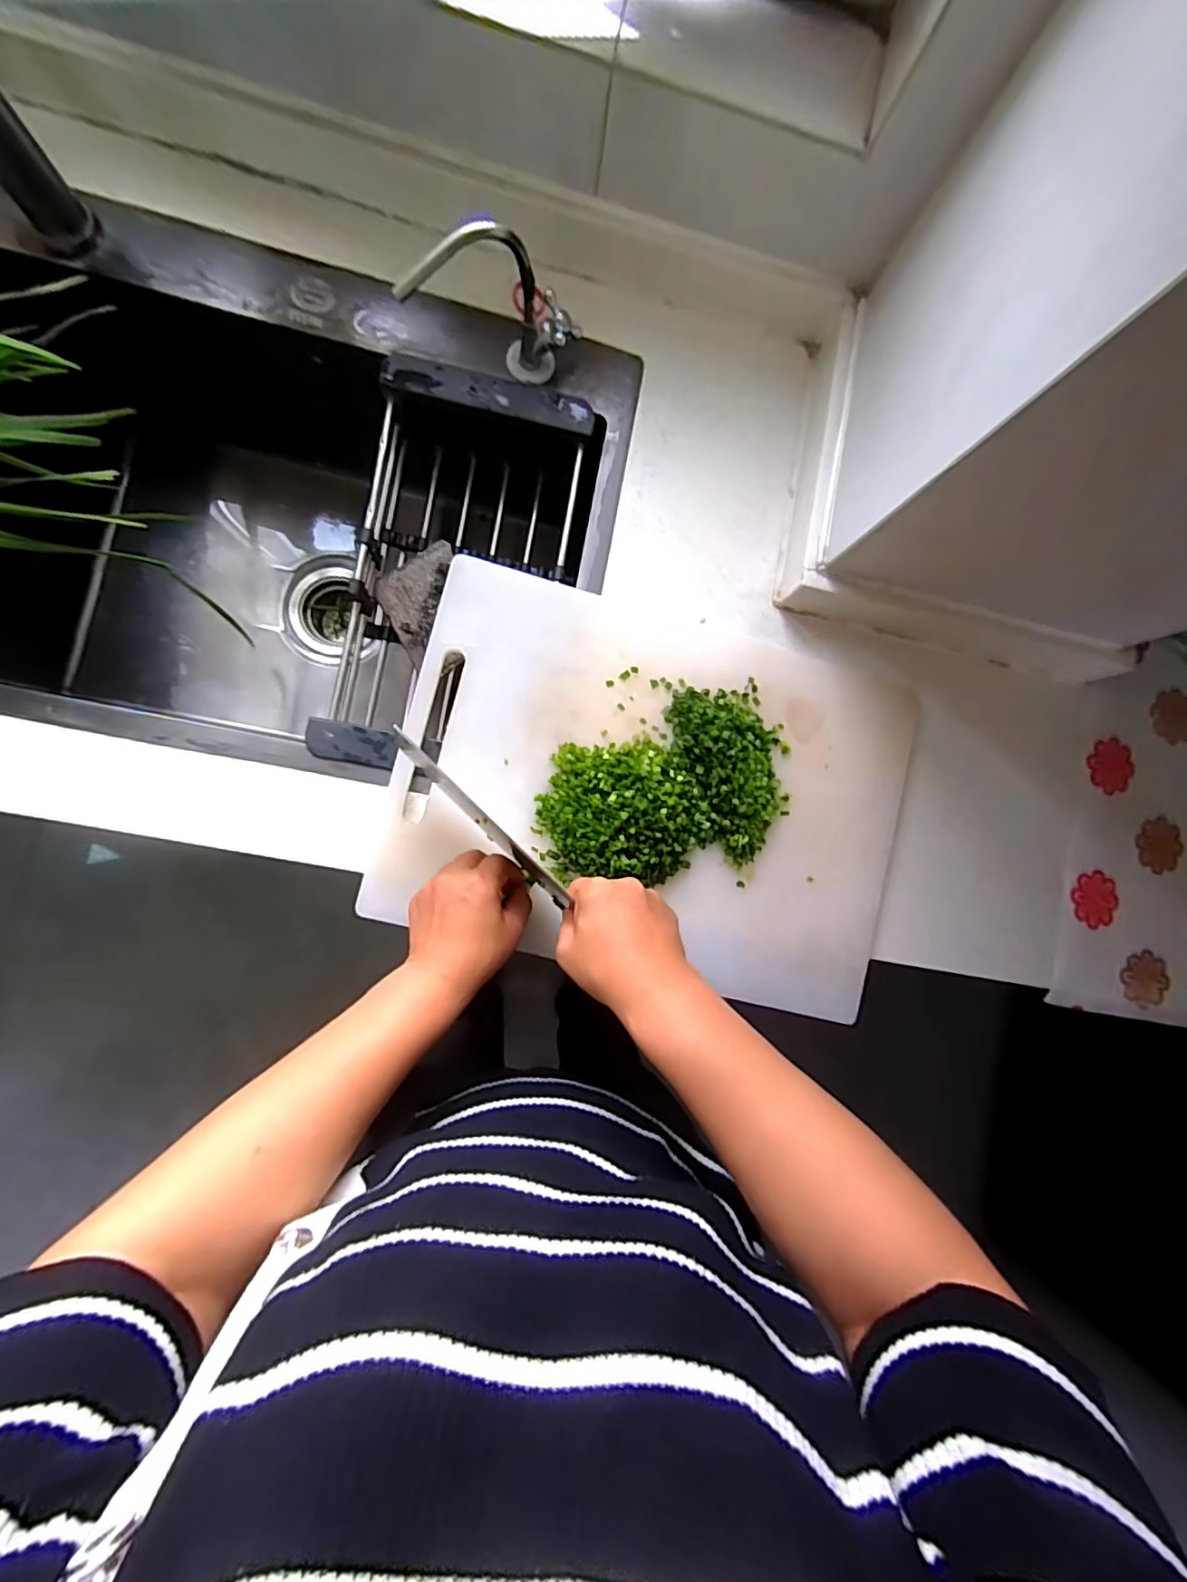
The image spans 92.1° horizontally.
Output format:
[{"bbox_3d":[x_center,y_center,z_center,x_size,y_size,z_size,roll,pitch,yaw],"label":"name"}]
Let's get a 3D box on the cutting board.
[{"bbox_3d":[0.062,-0.001,0.508,0.449,0.018,0.317,14,84,-8],"label":"cutting board"}]

